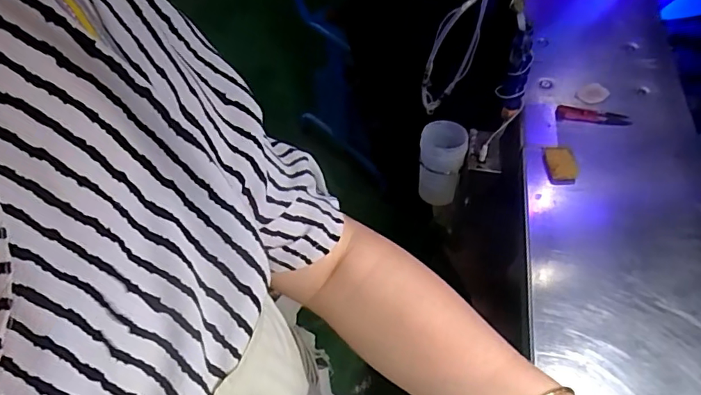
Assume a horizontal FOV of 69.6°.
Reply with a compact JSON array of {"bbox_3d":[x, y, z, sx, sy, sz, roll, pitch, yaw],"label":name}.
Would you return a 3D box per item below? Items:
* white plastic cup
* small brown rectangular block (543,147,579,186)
[{"bbox_3d":[0.146,-0.057,0.821,0.071,0.120,0.080,12,55,11],"label":"white plastic cup"},{"bbox_3d":[0.275,-0.041,0.660,0.037,0.017,0.060,0,54,2],"label":"small brown rectangular block"}]

